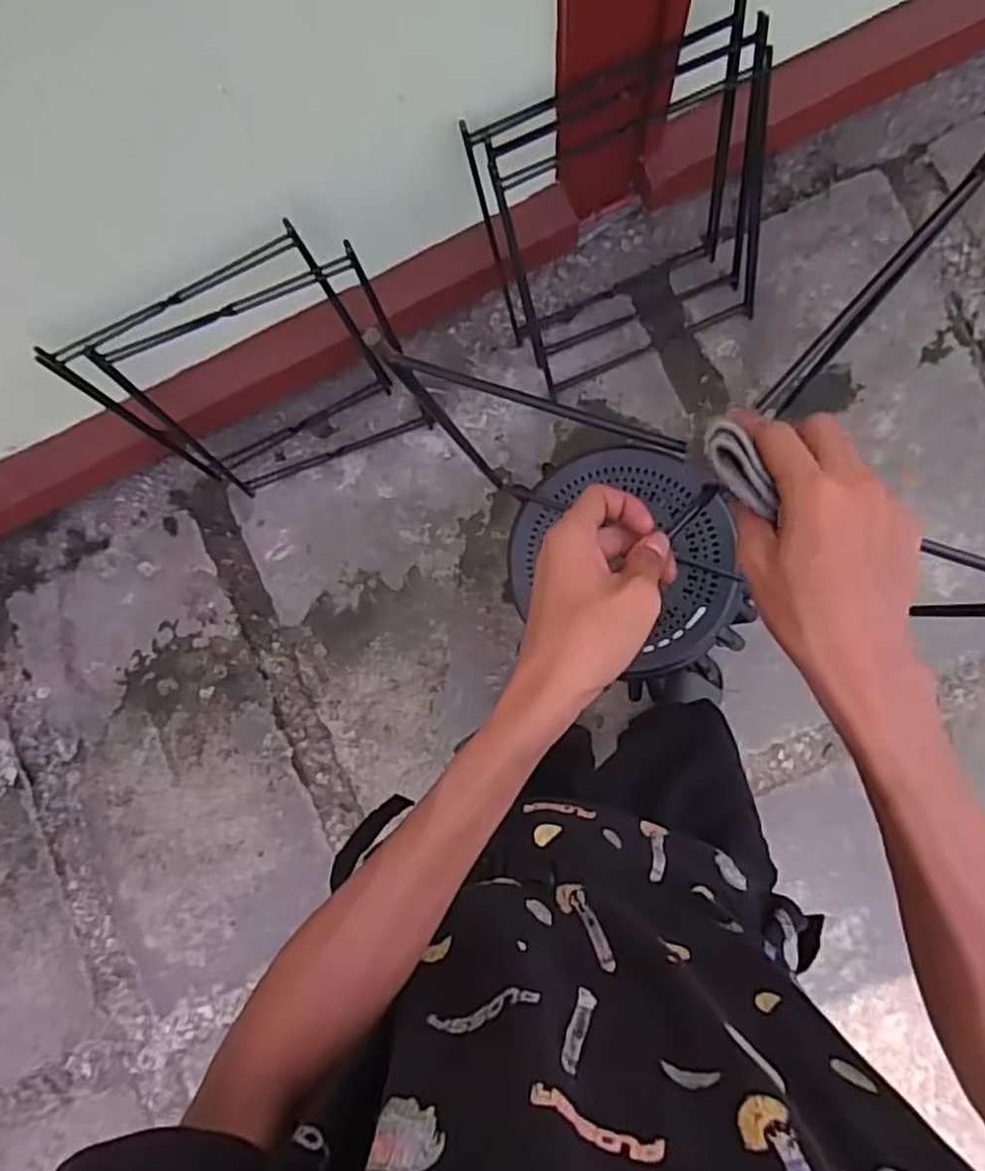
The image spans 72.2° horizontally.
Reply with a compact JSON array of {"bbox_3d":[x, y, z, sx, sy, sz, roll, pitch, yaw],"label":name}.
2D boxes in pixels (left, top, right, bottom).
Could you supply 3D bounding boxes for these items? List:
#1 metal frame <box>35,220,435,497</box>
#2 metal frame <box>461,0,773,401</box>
[{"bbox_3d":[-0.453,-0.384,1.306,0.573,0.454,0.227,-20,85,5],"label":"metal frame"},{"bbox_3d":[0.250,-0.653,1.256,0.478,0.452,0.334,-20,85,5],"label":"metal frame"}]

